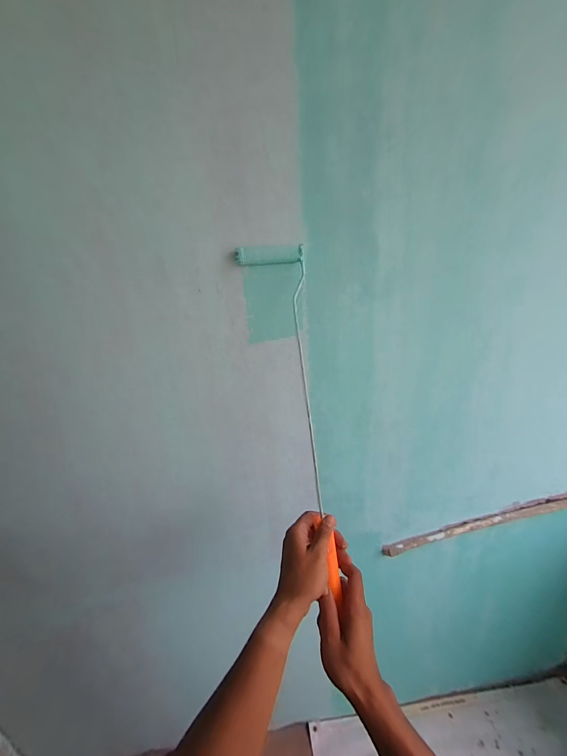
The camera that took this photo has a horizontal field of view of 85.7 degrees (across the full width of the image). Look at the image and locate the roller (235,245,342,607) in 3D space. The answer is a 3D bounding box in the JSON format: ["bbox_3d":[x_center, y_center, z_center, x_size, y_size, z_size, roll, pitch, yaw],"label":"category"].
[{"bbox_3d":[0.012,0.034,0.465,0.114,0.528,0.028,-7,-14,-5],"label":"roller"}]

